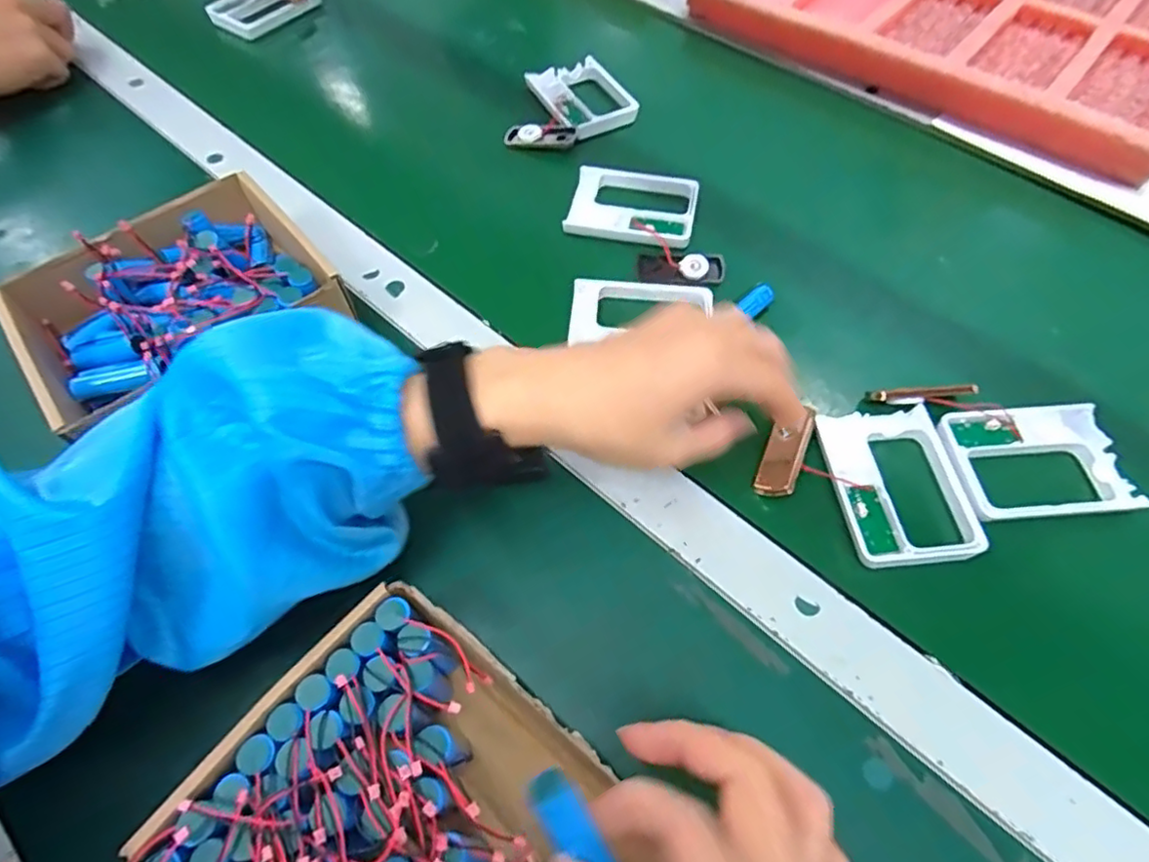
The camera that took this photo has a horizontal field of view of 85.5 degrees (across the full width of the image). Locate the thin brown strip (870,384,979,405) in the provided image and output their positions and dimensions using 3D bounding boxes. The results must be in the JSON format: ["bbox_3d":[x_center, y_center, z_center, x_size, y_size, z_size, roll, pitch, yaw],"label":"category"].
[{"bbox_3d":[0.214,-0.023,0.376,0.065,0.011,0.008,-5,60,-1],"label":"thin brown strip"}]

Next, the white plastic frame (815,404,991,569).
[{"bbox_3d":[0.183,0.028,0.350,0.074,0.007,0.093,-6,61,-2],"label":"white plastic frame"}]

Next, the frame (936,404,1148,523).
[{"bbox_3d":[0.265,0.017,0.357,0.094,0.007,0.068,-4,60,-1],"label":"frame"}]

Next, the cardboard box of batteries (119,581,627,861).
[{"bbox_3d":[-0.061,0.164,0.240,0.168,0.057,0.140,36,67,19],"label":"cardboard box of batteries"}]

